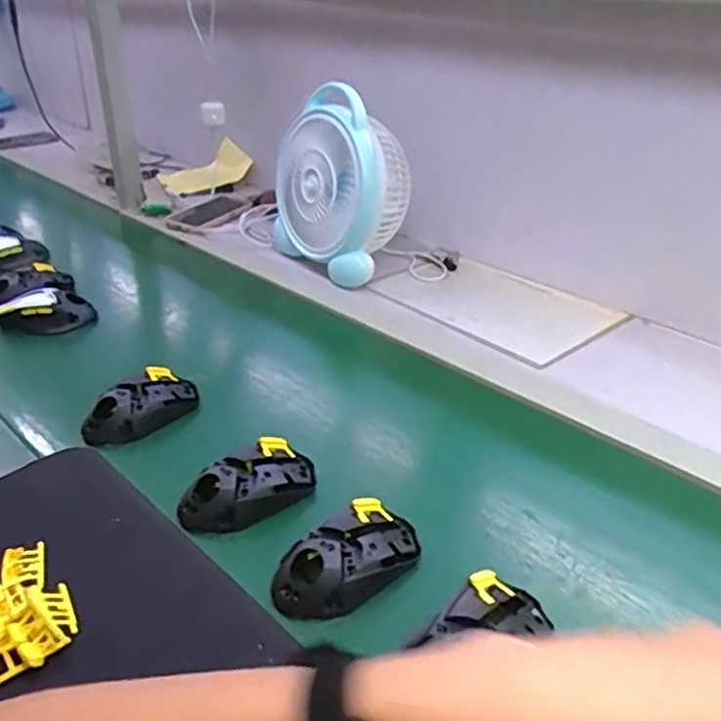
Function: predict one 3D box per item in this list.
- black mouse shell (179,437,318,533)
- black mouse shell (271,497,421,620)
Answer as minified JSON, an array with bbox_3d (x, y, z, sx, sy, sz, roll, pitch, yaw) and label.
[{"bbox_3d":[-0.094,0.105,0.555,0.113,0.039,0.072,-23,38,-39],"label":"black mouse shell"},{"bbox_3d":[-0.008,0.144,0.483,0.061,0.032,0.117,27,37,36],"label":"black mouse shell"}]

